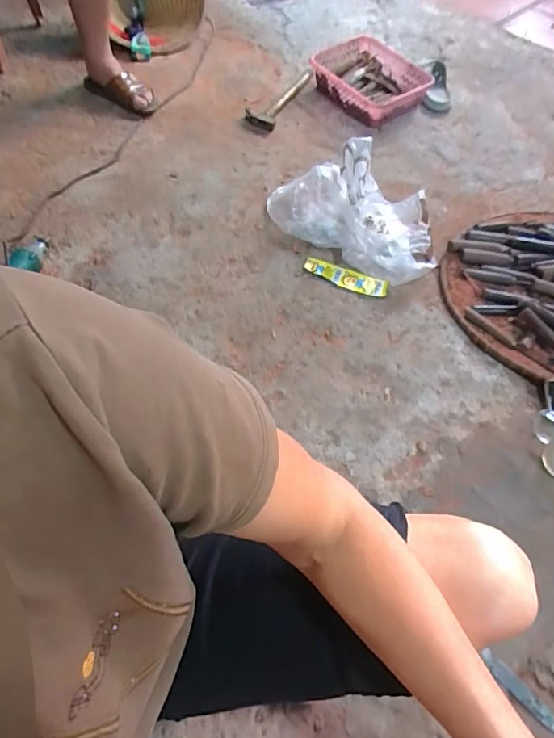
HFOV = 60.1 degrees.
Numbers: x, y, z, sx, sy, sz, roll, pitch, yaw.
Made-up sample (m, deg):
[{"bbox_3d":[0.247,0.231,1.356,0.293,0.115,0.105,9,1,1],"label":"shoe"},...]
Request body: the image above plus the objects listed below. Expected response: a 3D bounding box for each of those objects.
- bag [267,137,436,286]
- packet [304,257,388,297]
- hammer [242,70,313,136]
[{"bbox_3d":[0.159,-0.333,1.007,0.351,0.146,0.239,2,56,-1],"label":"bag"},{"bbox_3d":[0.143,-0.191,1.007,0.178,0.020,0.047,18,58,12],"label":"packet"},{"bbox_3d":[0.001,-0.757,1.345,0.100,0.048,0.263,25,61,11],"label":"hammer"}]

